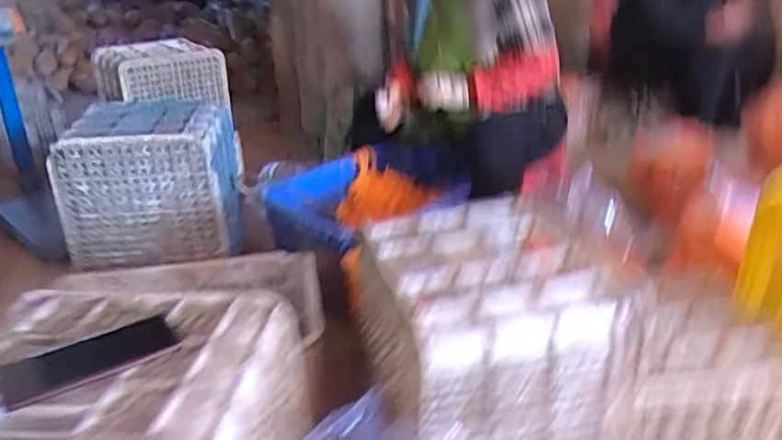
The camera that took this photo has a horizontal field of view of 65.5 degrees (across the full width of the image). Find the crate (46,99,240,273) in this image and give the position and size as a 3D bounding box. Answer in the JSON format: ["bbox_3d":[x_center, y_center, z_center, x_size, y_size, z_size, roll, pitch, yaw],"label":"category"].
[{"bbox_3d":[-0.580,-0.098,1.496,0.368,0.302,0.329,-4,25,-2],"label":"crate"}]

